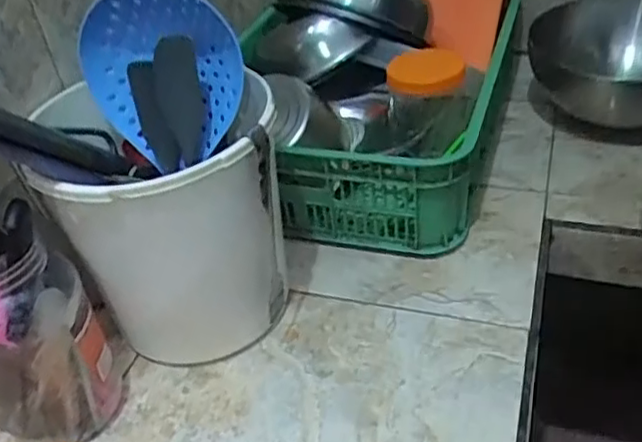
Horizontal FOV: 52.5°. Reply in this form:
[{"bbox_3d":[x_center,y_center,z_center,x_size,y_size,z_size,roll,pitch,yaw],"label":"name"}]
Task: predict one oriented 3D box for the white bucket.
[{"bbox_3d":[-0.143,0.011,0.660,0.206,0.257,0.208,-3,37,2],"label":"white bucket"}]

